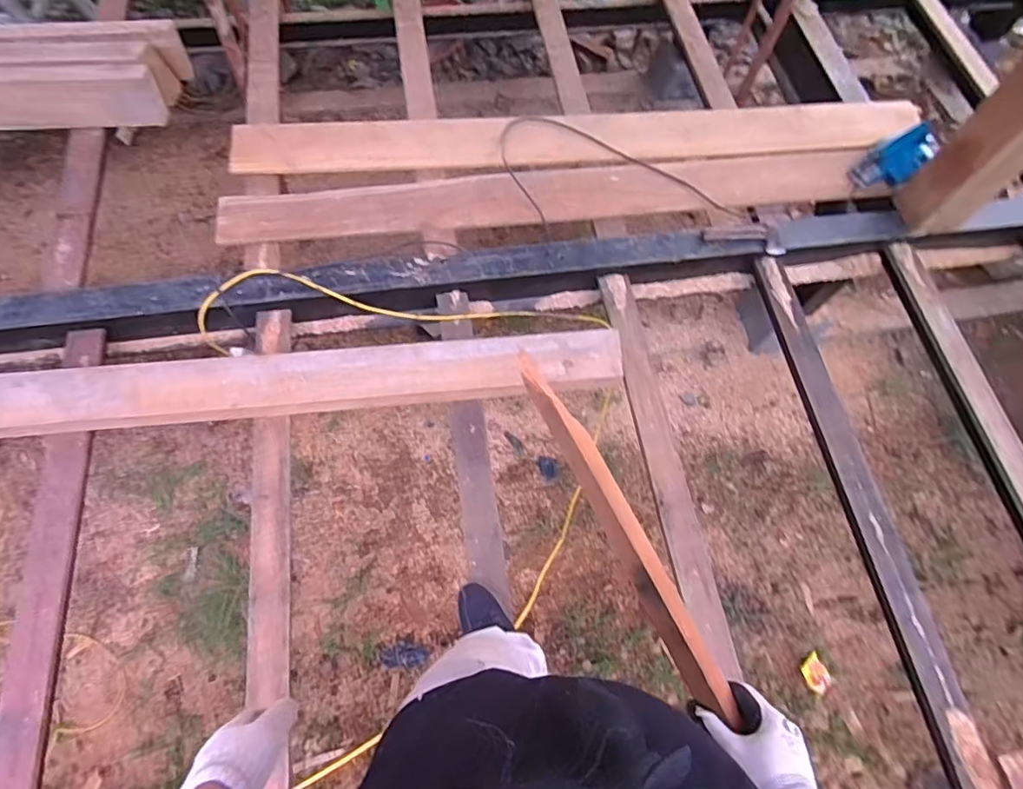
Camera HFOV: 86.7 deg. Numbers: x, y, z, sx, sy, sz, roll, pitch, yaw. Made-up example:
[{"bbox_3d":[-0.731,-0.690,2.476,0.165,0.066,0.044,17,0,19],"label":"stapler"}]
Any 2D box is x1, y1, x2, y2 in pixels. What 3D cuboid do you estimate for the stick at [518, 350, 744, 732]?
[{"bbox_3d":[0.122,0.142,0.635,0.037,0.025,0.452,-24,72,-13],"label":"stick"}]

